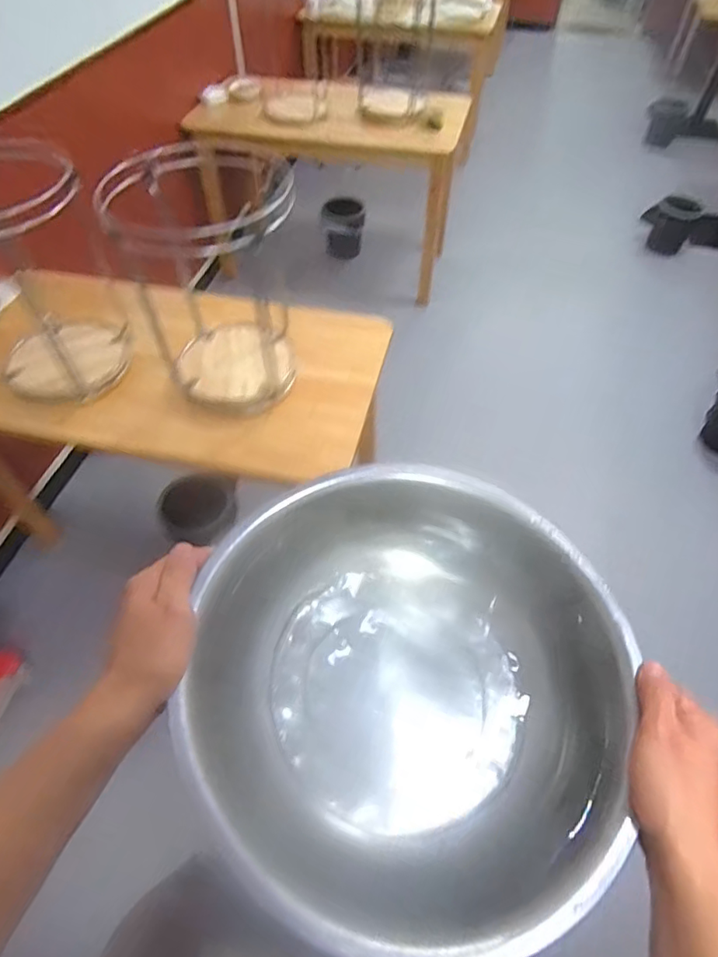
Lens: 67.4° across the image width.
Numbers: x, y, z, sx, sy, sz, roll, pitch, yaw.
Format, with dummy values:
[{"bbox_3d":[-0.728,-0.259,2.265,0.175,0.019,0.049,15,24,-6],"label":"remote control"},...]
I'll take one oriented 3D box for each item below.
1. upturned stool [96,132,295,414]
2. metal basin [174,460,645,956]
[{"bbox_3d":[-0.296,-0.399,1.154,0.306,0.414,0.300,-14,55,-10],"label":"upturned stool"},{"bbox_3d":[0.041,0.171,0.475,0.353,0.113,0.366,0,54,0],"label":"metal basin"}]

